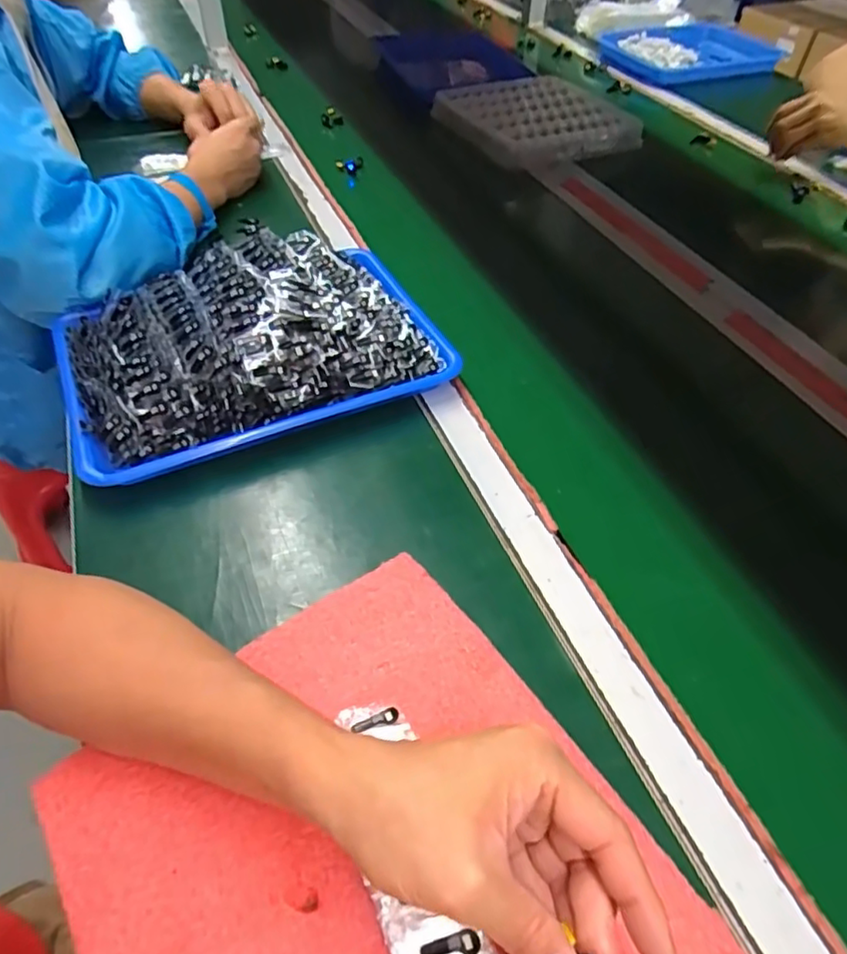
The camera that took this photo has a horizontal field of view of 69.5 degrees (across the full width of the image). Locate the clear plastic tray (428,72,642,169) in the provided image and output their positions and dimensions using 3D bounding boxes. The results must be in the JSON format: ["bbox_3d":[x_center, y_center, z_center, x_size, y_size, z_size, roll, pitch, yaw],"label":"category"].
[{"bbox_3d":[0.188,-0.596,1.003,0.251,0.034,0.286,-21,53,-18],"label":"clear plastic tray"}]

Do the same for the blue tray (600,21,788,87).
[{"bbox_3d":[0.546,-0.890,1.275,0.310,0.038,0.256,-11,51,-11],"label":"blue tray"}]

